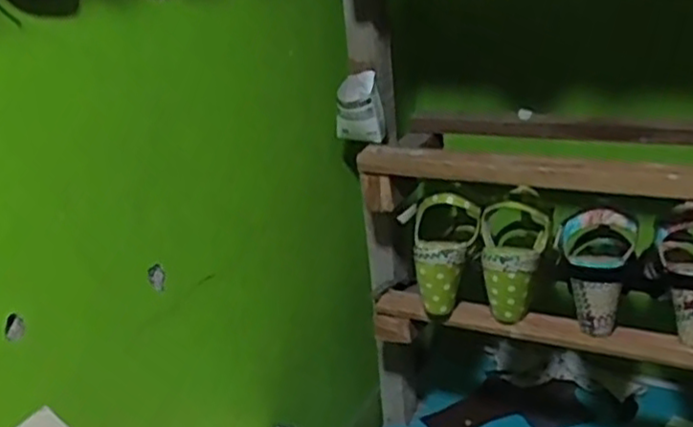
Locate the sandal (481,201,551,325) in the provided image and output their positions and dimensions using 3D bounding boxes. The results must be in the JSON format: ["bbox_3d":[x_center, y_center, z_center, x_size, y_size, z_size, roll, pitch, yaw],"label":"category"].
[{"bbox_3d":[0.192,0.054,0.845,0.079,0.127,0.075,2,22,15],"label":"sandal"}]

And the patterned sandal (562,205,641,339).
[{"bbox_3d":[0.273,0.059,0.804,0.080,0.128,0.082,3,23,19],"label":"patterned sandal"}]

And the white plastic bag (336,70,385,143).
[{"bbox_3d":[0.015,-0.124,0.883,0.054,0.078,0.049,-4,23,1],"label":"white plastic bag"}]

